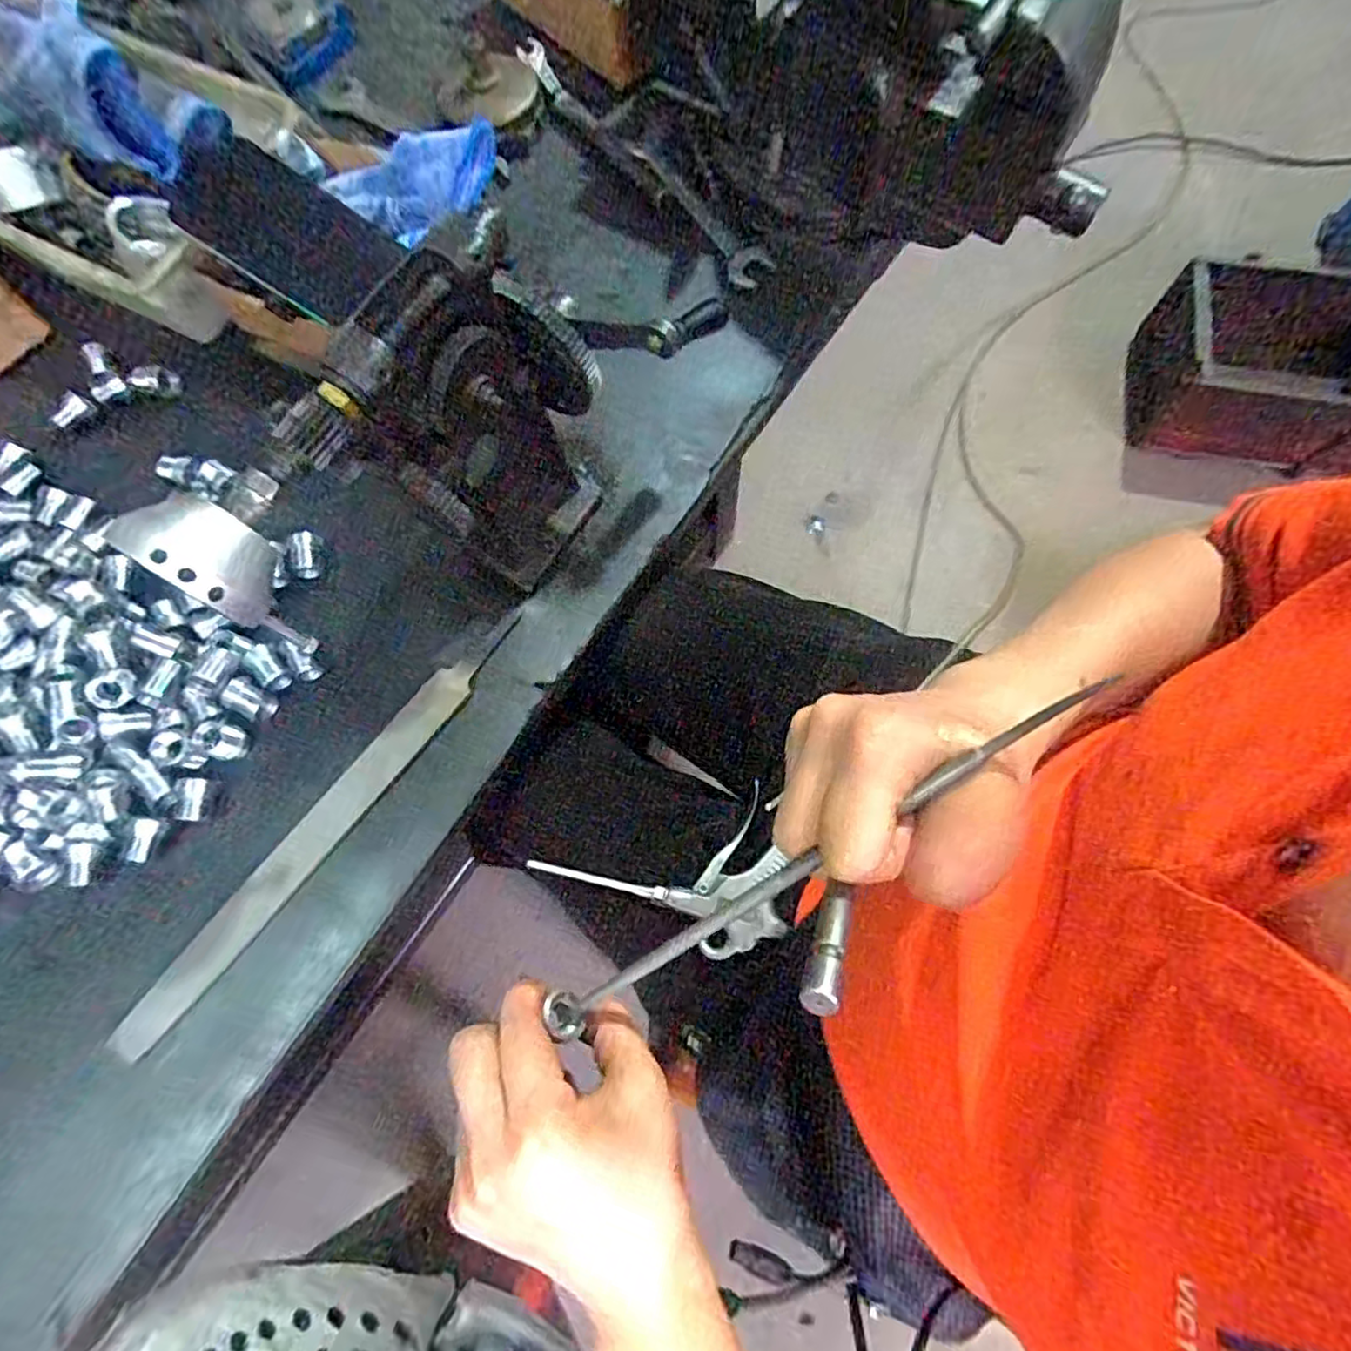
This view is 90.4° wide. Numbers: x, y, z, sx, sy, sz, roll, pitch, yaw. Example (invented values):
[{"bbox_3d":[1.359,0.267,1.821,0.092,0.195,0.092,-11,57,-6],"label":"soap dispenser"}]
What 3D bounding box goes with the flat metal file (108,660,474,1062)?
[{"bbox_3d":[-0.203,0.094,0.368,0.025,0.012,0.255,37,77,10],"label":"flat metal file"}]

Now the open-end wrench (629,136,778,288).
[{"bbox_3d":[0.016,-0.342,0.489,0.033,0.009,0.145,-35,76,-9],"label":"open-end wrench"}]

